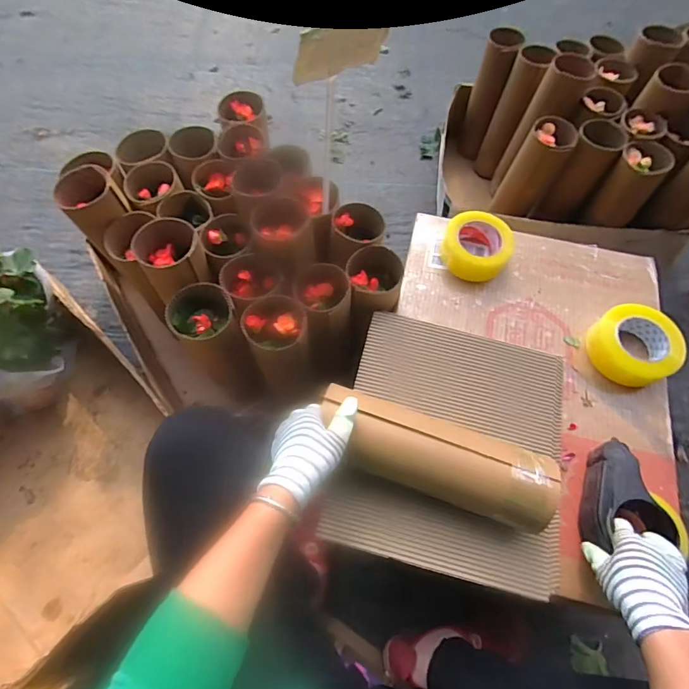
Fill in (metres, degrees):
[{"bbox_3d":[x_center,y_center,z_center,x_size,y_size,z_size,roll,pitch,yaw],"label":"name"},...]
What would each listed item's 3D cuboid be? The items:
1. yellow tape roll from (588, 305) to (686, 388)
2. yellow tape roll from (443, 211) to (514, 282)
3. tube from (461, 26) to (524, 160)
[{"bbox_3d":[0.492,0.000,0.705,0.122,0.068,0.130,1,67,-2],"label":"yellow tape roll"},{"bbox_3d":[0.242,-0.177,0.760,0.122,0.067,0.117,1,67,-2],"label":"yellow tape roll"},{"bbox_3d":[0.378,-0.665,1.141,0.086,0.333,0.080,16,67,4],"label":"tube"}]

